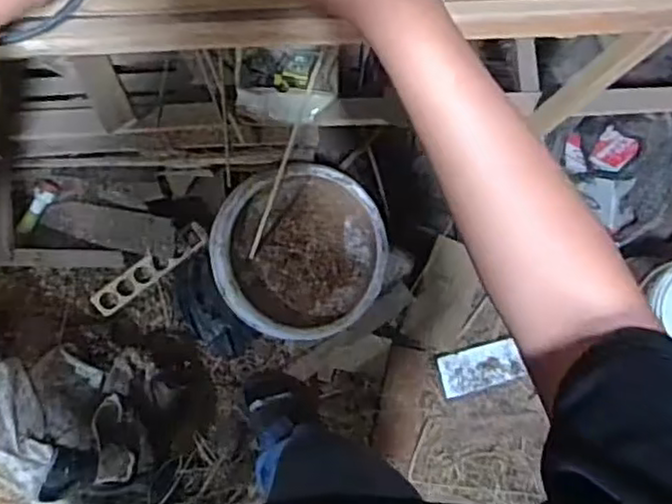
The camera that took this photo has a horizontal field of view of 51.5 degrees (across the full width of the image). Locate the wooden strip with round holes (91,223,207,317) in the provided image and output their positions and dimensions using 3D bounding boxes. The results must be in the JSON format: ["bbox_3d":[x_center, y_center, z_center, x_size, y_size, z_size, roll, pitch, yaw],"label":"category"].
[{"bbox_3d":[-0.399,0.035,1.497,0.274,0.024,0.059,-39,90,-9],"label":"wooden strip with round holes"}]

